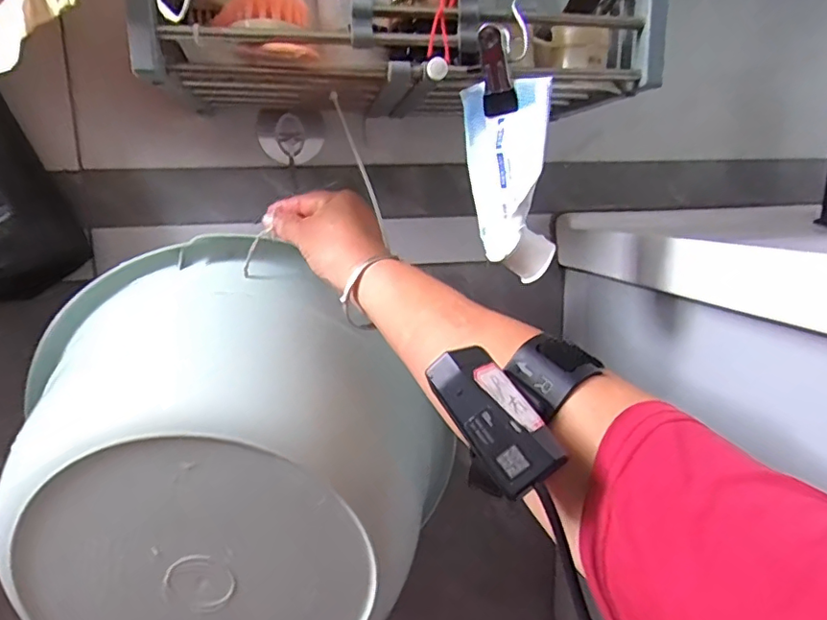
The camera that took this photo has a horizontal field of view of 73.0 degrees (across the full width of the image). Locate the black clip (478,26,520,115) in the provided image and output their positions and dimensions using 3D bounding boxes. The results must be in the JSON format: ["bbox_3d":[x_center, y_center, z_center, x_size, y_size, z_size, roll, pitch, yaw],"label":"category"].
[{"bbox_3d":[0.053,-0.151,0.356,0.021,0.053,0.011,7,39,35],"label":"black clip"}]

